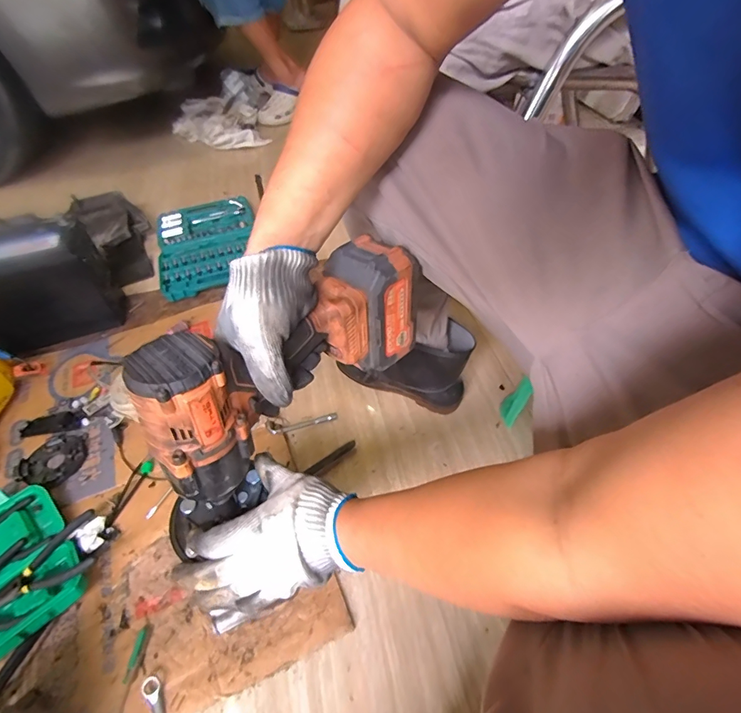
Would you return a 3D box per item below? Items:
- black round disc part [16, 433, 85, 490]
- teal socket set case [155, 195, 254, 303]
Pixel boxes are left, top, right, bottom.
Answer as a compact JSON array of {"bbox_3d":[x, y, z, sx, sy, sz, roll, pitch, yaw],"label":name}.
[{"bbox_3d":[-0.503,0.162,0.681,0.091,0.020,0.091,-2,49,3],"label":"black round disc part"},{"bbox_3d":[-0.421,-0.292,1.122,0.248,0.043,0.411,-18,50,-11],"label":"teal socket set case"}]

